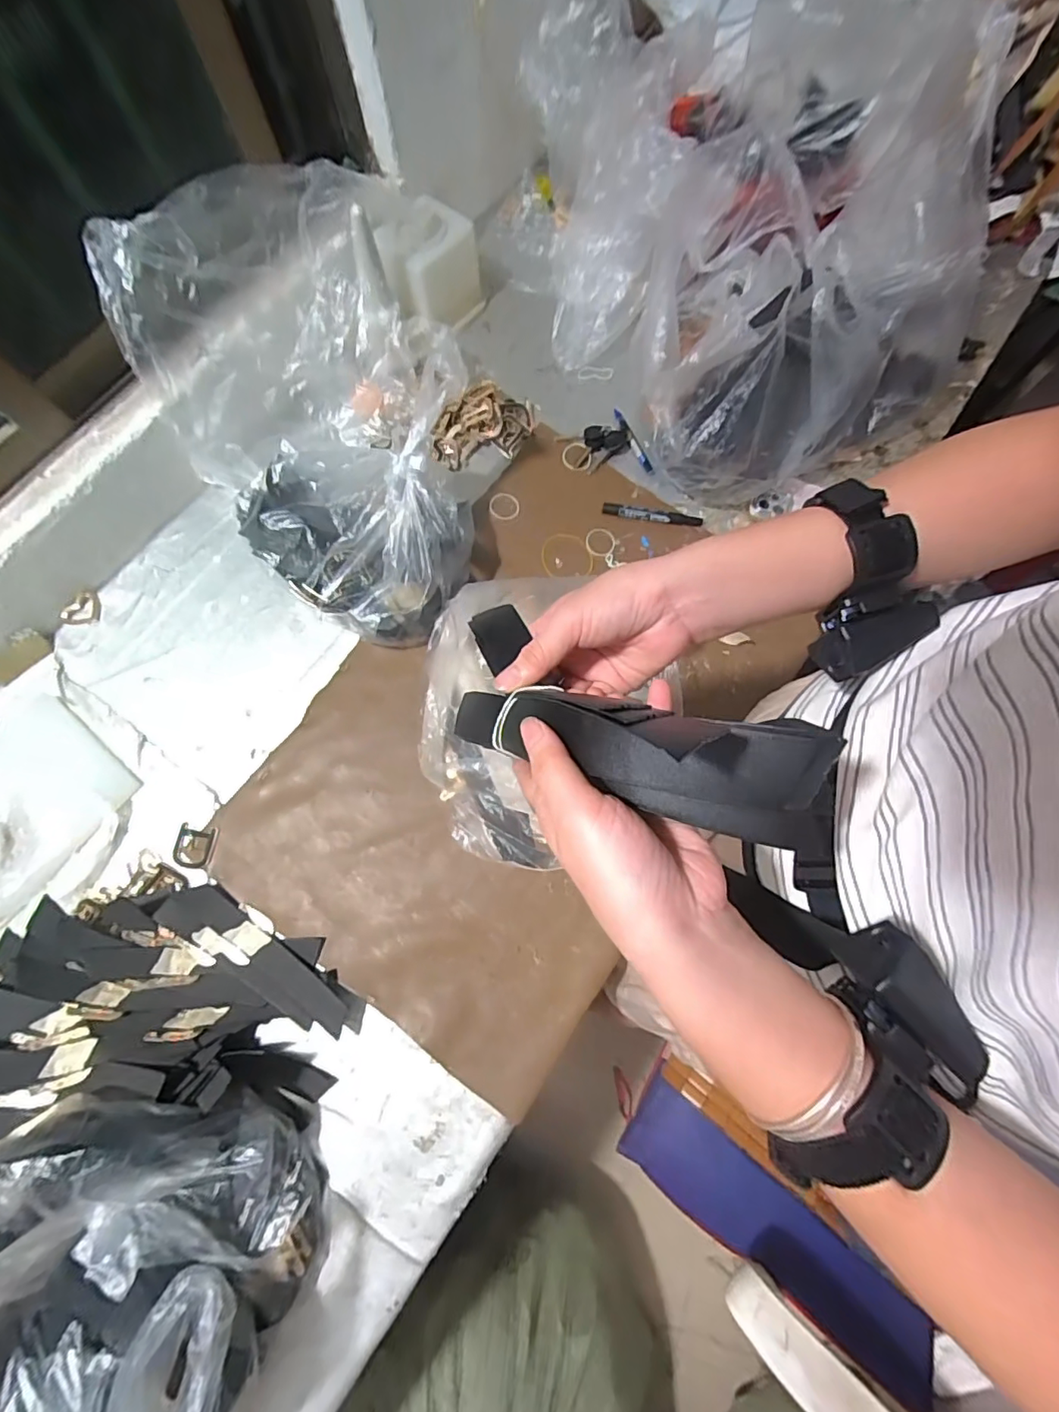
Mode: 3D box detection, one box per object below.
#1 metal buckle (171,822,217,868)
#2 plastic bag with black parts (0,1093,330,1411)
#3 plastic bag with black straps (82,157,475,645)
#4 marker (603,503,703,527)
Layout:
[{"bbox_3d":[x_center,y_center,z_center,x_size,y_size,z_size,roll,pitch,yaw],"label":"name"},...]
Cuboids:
[{"bbox_3d":[-0.383,0.159,0.629,0.045,0.005,0.048,7,74,3],"label":"metal buckle"},{"bbox_3d":[-0.348,0.506,0.448,0.274,0.164,0.325,7,74,4],"label":"plastic bag with black parts"},{"bbox_3d":[-0.255,-0.373,0.670,0.404,0.221,0.557,-2,74,1],"label":"plastic bag with black straps"},{"bbox_3d":[0.163,-0.255,0.734,0.131,0.010,0.020,10,74,4],"label":"marker"}]

